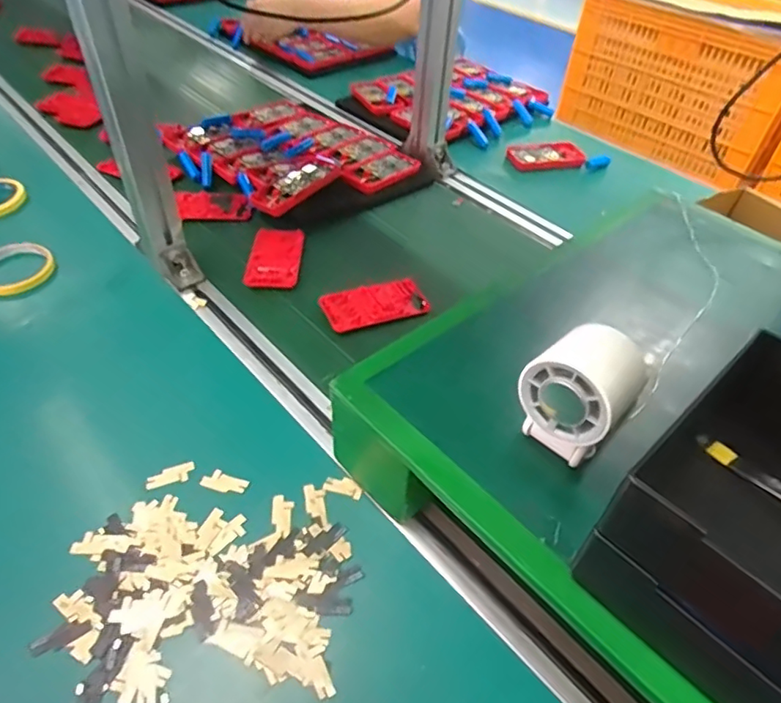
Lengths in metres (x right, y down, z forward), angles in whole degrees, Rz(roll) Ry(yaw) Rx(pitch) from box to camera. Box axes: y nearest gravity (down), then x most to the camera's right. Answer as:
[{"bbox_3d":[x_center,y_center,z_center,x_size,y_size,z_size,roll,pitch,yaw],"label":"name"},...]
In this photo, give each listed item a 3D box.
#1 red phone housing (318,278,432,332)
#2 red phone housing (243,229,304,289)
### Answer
[{"bbox_3d":[-0.019,-0.057,0.673,0.125,0.011,0.061,-13,56,-19],"label":"red phone housing"},{"bbox_3d":[-0.148,-0.121,0.724,0.065,0.013,0.118,2,46,-3],"label":"red phone housing"}]

